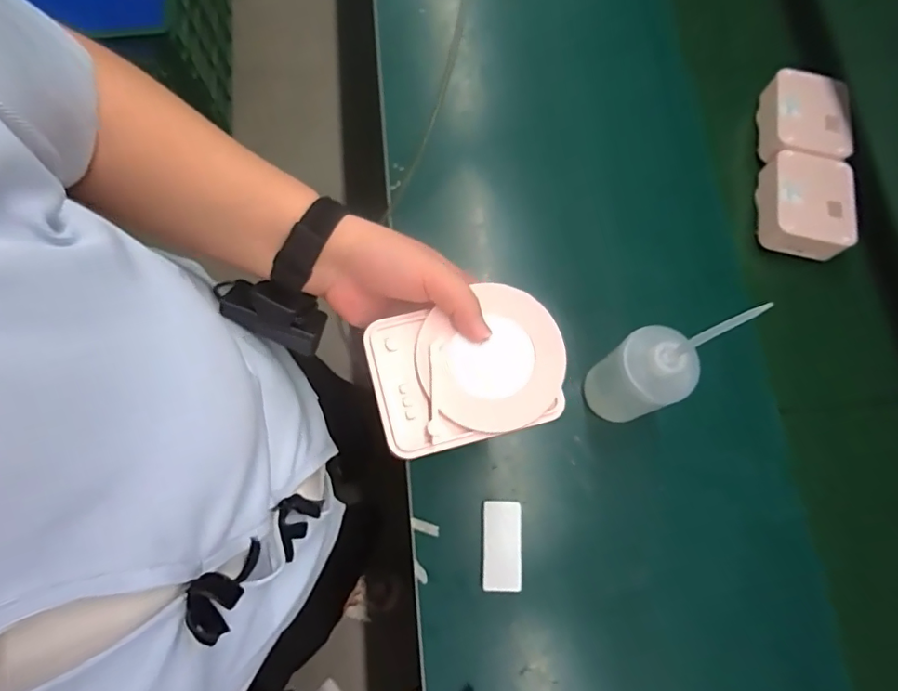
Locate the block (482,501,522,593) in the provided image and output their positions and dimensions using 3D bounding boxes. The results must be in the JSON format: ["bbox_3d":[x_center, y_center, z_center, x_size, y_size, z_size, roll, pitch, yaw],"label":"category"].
[{"bbox_3d":[0.058,0.221,0.579,0.042,0.020,0.092,2,74,-1],"label":"block"}]

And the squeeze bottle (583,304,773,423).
[{"bbox_3d":[0.200,0.023,0.520,0.085,0.239,0.078,-21,76,-7],"label":"squeeze bottle"}]

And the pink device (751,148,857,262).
[{"bbox_3d":[0.456,-0.180,0.671,0.098,0.052,0.123,14,74,3],"label":"pink device"}]

